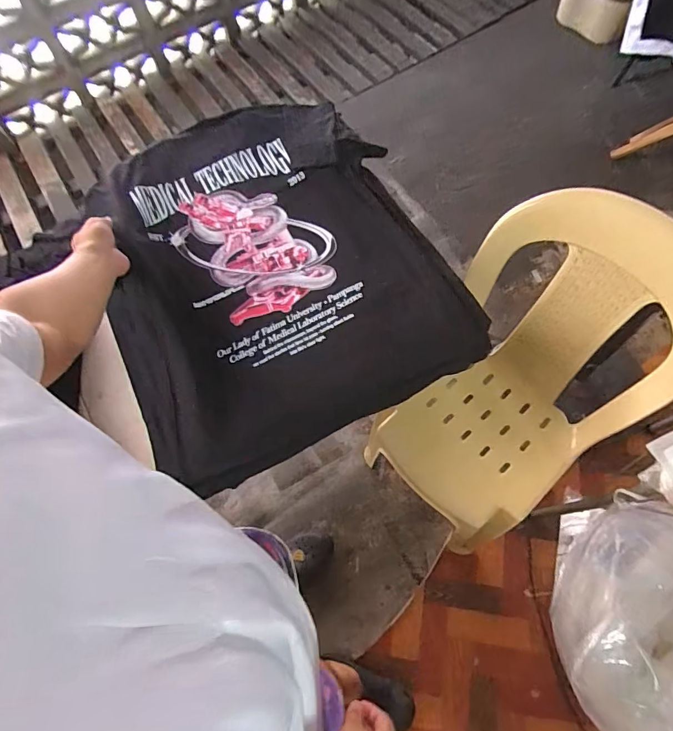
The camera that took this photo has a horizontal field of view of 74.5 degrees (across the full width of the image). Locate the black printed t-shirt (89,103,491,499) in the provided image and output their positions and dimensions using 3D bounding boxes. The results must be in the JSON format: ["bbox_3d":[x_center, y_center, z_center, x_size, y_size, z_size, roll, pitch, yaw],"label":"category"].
[{"bbox_3d":[-0.126,-0.189,0.797,0.563,0.066,0.680,-21,67,-6],"label":"black printed t-shirt"}]

